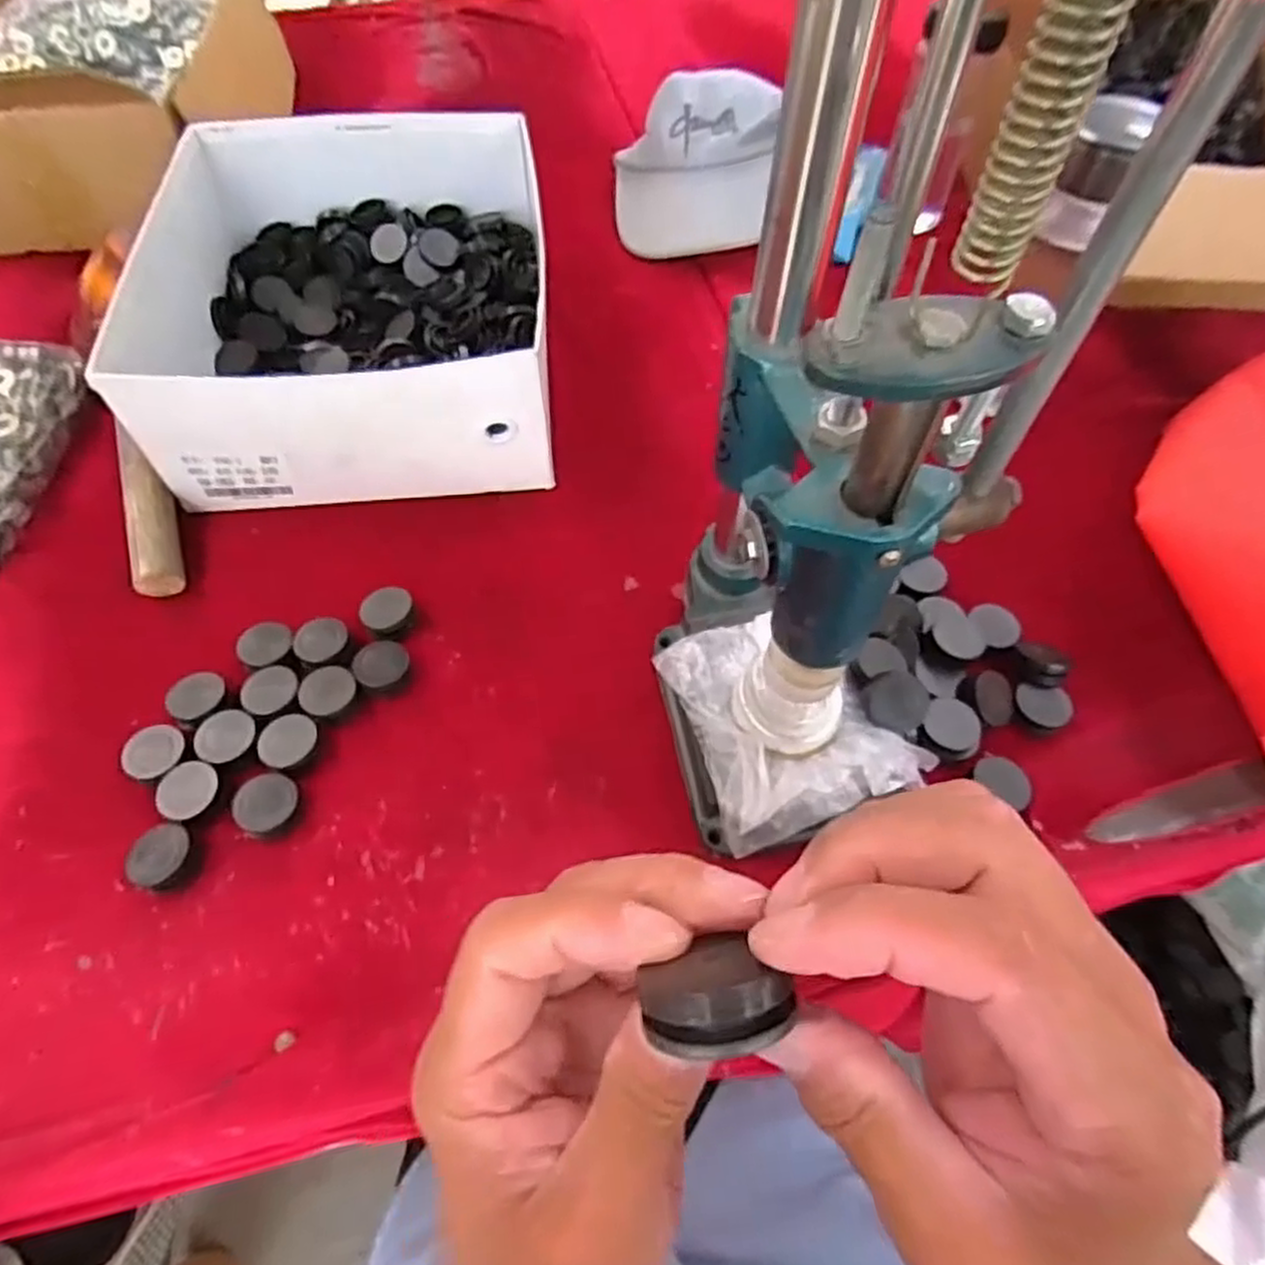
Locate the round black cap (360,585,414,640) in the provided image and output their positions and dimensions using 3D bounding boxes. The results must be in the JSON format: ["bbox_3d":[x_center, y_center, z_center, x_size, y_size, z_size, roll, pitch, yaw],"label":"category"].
[{"bbox_3d":[-0.154,-0.012,0.477,0.033,0.019,0.026,-28,63,-17],"label":"round black cap"}]

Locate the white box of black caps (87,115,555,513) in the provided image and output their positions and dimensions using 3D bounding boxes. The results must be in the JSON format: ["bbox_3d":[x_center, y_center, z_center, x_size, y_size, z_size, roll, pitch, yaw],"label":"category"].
[{"bbox_3d":[-0.204,-0.250,0.571,0.270,0.115,0.311,-1,58,-2],"label":"white box of black caps"}]

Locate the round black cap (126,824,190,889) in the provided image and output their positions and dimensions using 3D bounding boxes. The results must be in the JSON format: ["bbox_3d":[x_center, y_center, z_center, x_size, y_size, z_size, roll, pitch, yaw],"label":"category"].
[{"bbox_3d":[-0.249,0.119,0.398,0.028,0.018,0.031,16,59,8],"label":"round black cap"}]

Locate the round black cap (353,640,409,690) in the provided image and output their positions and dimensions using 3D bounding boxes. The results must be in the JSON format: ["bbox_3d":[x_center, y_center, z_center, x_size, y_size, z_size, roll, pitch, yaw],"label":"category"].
[{"bbox_3d":[-0.154,0.020,0.460,0.032,0.017,0.027,-39,67,-22],"label":"round black cap"}]

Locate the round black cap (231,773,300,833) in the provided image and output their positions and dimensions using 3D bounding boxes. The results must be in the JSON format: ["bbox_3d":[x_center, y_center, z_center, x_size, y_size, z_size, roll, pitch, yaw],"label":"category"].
[{"bbox_3d":[-0.202,0.095,0.414,0.033,0.010,0.032,1,58,-1],"label":"round black cap"}]

